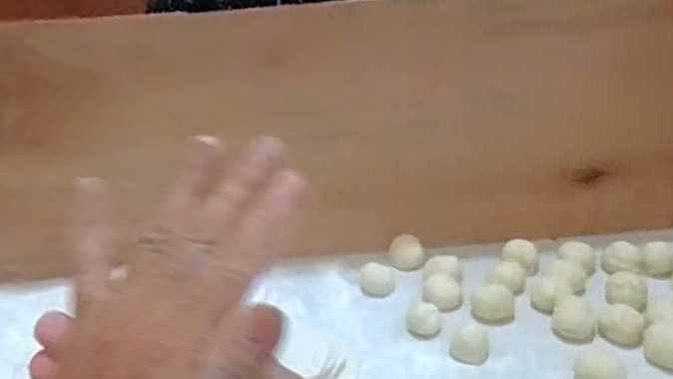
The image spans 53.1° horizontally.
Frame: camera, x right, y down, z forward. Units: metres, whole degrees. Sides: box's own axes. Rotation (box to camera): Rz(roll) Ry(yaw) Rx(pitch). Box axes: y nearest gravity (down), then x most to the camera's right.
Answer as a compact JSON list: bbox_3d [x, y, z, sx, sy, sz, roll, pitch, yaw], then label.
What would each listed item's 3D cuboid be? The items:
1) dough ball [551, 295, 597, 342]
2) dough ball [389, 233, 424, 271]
[{"bbox_3d":[0.176,0.096,0.497,0.030,0.020,0.026,10,30,21],"label":"dough ball"},{"bbox_3d":[0.060,0.054,0.580,0.029,0.020,0.025,0,28,4],"label":"dough ball"}]

